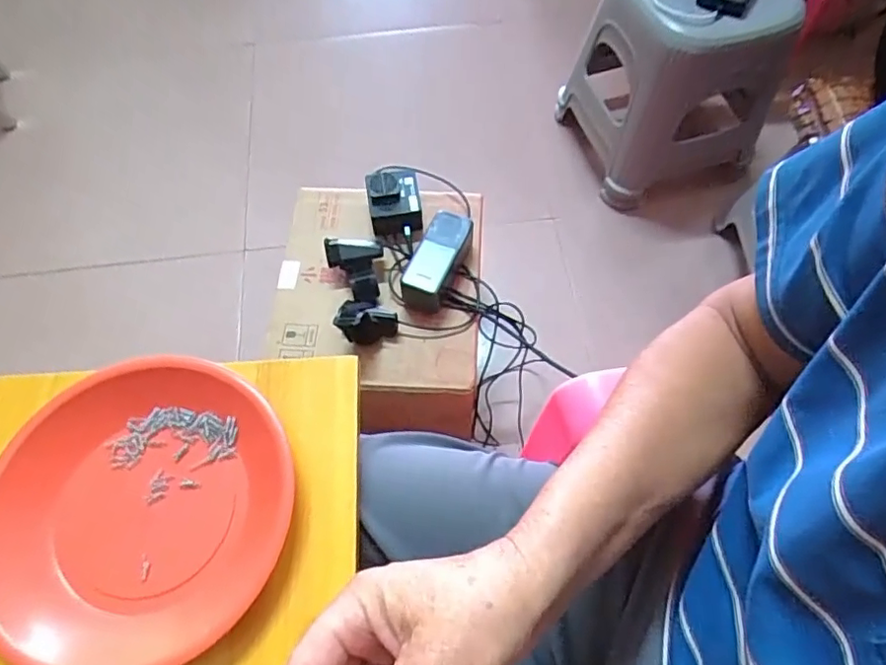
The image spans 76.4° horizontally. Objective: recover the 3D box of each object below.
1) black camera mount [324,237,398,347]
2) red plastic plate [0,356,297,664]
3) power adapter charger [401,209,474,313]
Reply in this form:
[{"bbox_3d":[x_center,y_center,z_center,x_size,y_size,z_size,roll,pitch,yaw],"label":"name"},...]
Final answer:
[{"bbox_3d":[-0.107,-0.060,0.734,0.074,0.067,0.154,-12,64,-5],"label":"black camera mount"},{"bbox_3d":[-0.194,0.114,0.367,0.184,0.032,0.195,-1,63,1],"label":"red plastic plate"},{"bbox_3d":[-0.007,-0.098,0.761,0.059,0.049,0.136,19,65,11],"label":"power adapter charger"}]

